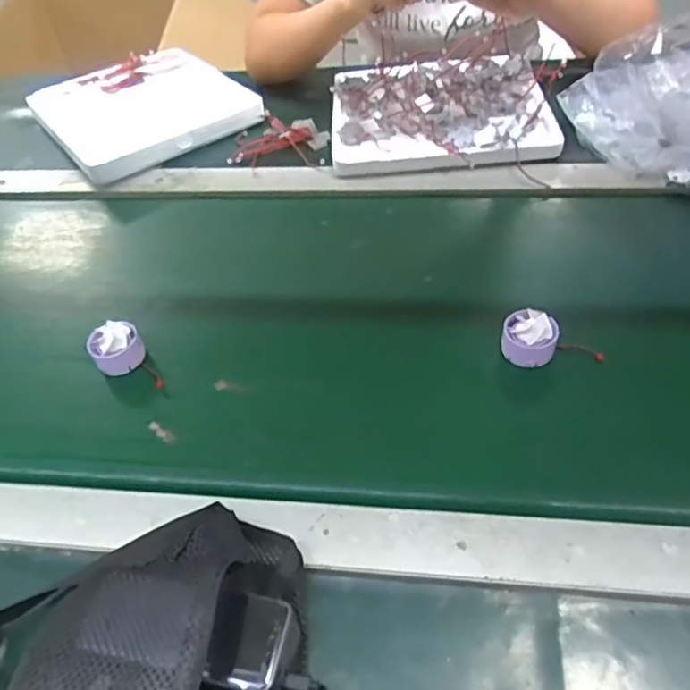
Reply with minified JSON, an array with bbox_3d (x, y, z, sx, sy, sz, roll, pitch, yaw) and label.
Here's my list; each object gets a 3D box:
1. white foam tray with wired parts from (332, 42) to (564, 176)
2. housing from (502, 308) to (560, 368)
[{"bbox_3d":[0.119,-0.313,0.795,0.275,0.073,0.241,-3,49,4],"label":"white foam tray with wired parts"},{"bbox_3d":[0.166,-0.007,0.553,0.047,0.036,0.039,19,54,21],"label":"housing"}]

